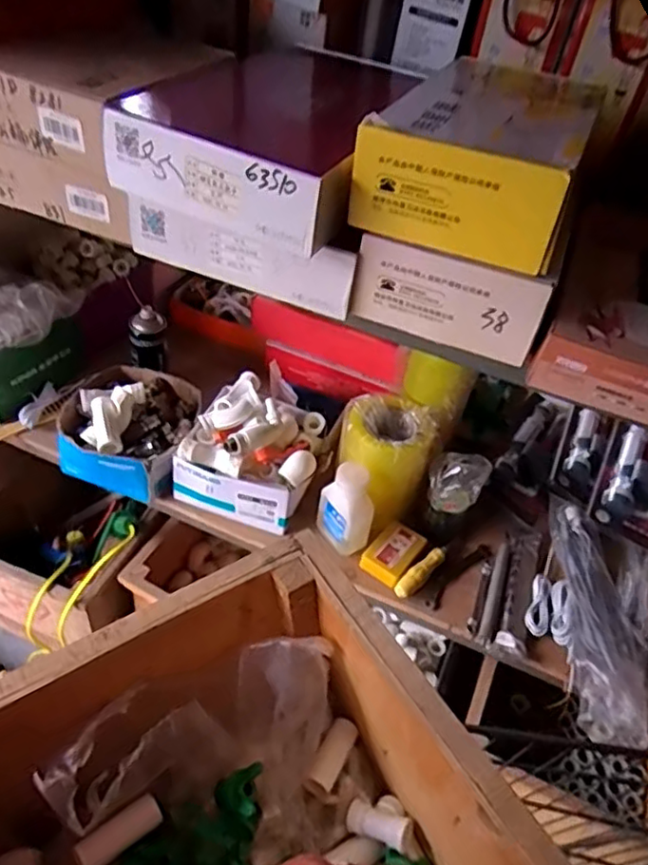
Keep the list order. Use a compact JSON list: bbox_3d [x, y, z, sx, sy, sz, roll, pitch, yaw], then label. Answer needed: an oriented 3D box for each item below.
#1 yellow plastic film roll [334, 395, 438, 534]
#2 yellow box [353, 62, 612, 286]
[{"bbox_3d":[0.095,0.045,1.014,0.139,0.157,0.134,4,44,-4],"label":"yellow plastic film roll"},{"bbox_3d":[0.163,-0.266,0.608,0.172,0.084,0.267,22,46,15],"label":"yellow box"}]

